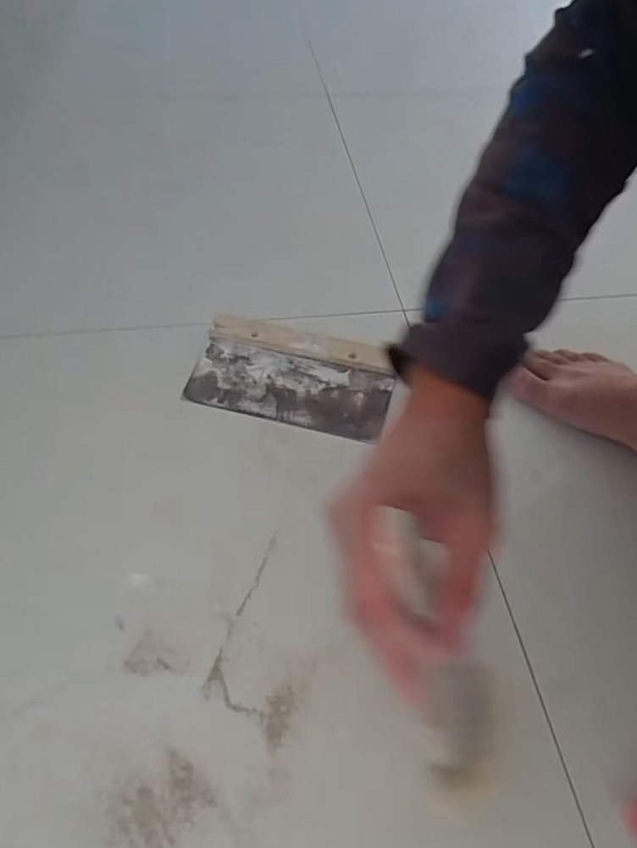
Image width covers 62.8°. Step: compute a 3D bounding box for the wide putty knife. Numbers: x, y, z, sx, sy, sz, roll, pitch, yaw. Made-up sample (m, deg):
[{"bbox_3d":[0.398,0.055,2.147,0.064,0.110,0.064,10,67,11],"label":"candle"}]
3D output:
[{"bbox_3d":[-0.026,-0.052,0.525,0.195,0.022,0.109,13,53,7],"label":"wide putty knife"}]

